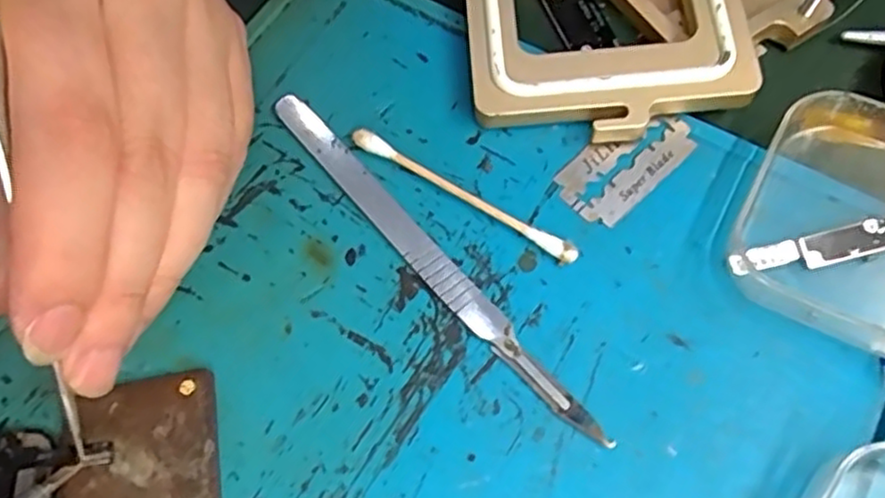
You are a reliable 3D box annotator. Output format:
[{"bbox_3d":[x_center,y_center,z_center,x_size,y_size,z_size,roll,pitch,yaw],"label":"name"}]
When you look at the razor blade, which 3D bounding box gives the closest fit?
[{"bbox_3d":[0.051,-0.025,0.194,0.040,0.004,0.021,-40,70,-15],"label":"razor blade"}]

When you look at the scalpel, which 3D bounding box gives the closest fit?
[{"bbox_3d":[-0.005,0.001,0.184,0.009,0.004,0.128,-39,70,-14],"label":"scalpel"}]

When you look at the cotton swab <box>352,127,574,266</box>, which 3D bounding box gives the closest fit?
[{"bbox_3d":[0.005,-0.015,0.190,0.071,0.005,0.004,30,70,14],"label":"cotton swab"}]

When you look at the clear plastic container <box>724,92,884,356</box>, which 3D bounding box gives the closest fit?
[{"bbox_3d":[0.114,-0.005,0.177,0.066,0.017,0.061,25,69,13],"label":"clear plastic container"}]

